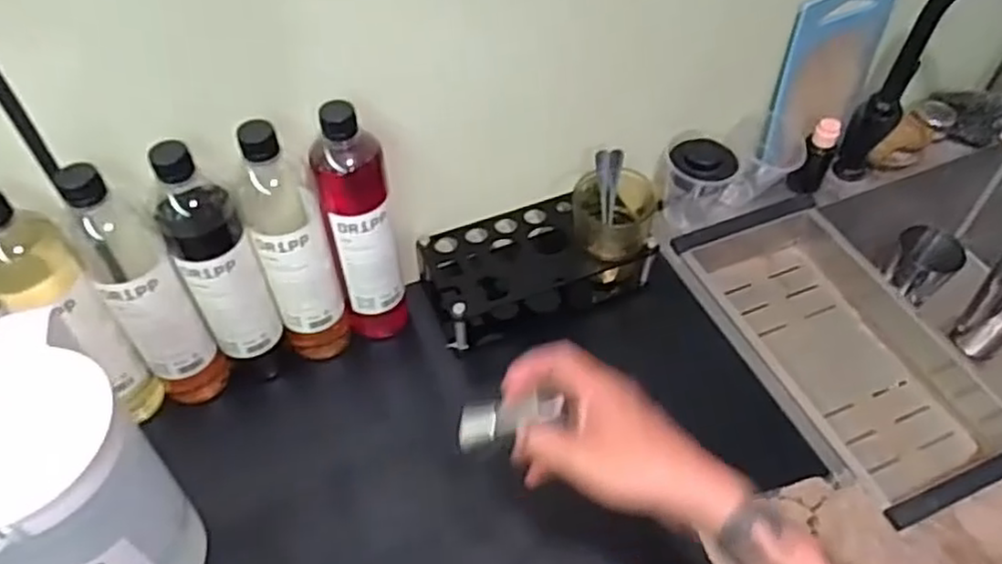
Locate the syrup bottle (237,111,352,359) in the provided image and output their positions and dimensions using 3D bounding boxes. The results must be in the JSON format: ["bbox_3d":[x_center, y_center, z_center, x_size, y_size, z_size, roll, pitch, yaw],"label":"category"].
[{"bbox_3d":[-0.194,-0.024,0.666,0.063,0.299,0.061,-17,53,-15],"label":"syrup bottle"}]

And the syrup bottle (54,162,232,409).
[{"bbox_3d":[-0.321,0.013,0.641,0.062,0.292,0.075,-31,58,-24],"label":"syrup bottle"}]

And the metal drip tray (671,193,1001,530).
[{"bbox_3d":[0.372,0.073,0.789,0.219,0.066,0.390,-17,53,-15],"label":"metal drip tray"}]

